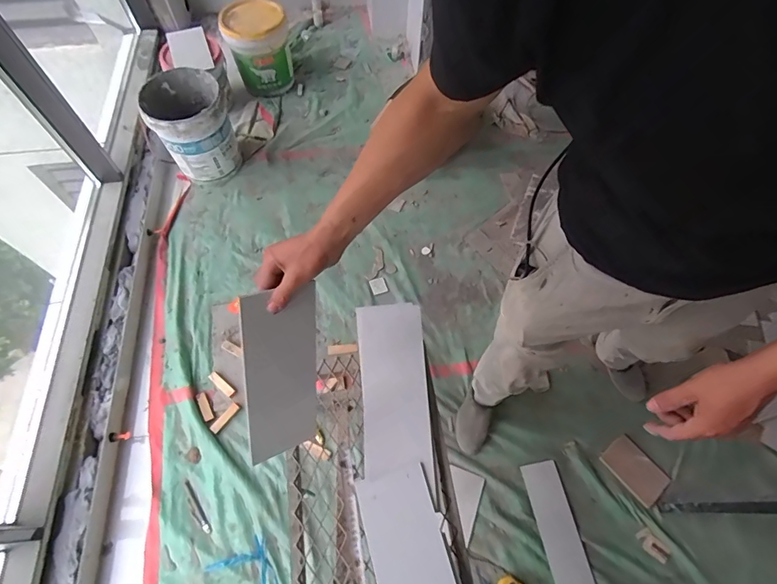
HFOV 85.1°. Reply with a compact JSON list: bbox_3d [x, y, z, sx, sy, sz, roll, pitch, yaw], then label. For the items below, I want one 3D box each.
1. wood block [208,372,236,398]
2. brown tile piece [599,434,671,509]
[{"bbox_3d":[-0.573,0.318,1.458,0.116,0.021,0.032,35,68,15],"label":"wood block"},{"bbox_3d":[0.795,0.571,1.369,0.126,0.015,0.187,-37,67,-11],"label":"brown tile piece"}]

